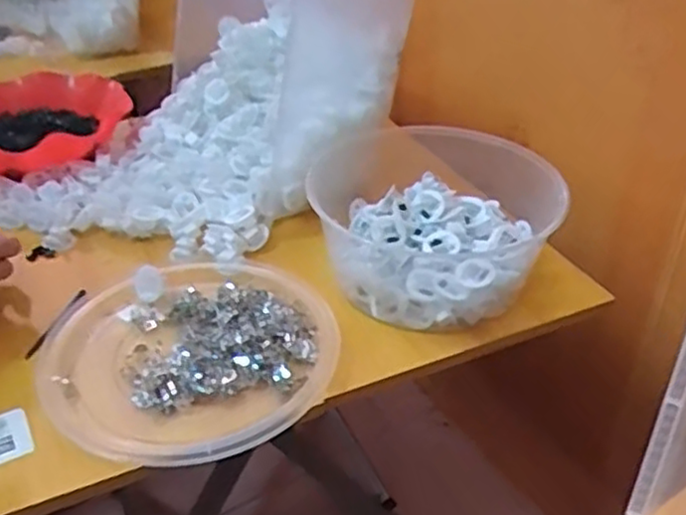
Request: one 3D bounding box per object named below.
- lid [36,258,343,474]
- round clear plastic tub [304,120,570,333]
[{"bbox_3d":[-0.120,0.079,0.592,0.234,0.024,0.222,-3,34,2],"label":"lid"},{"bbox_3d":[0.087,-0.045,0.700,0.231,0.089,0.245,-3,34,2],"label":"round clear plastic tub"}]

